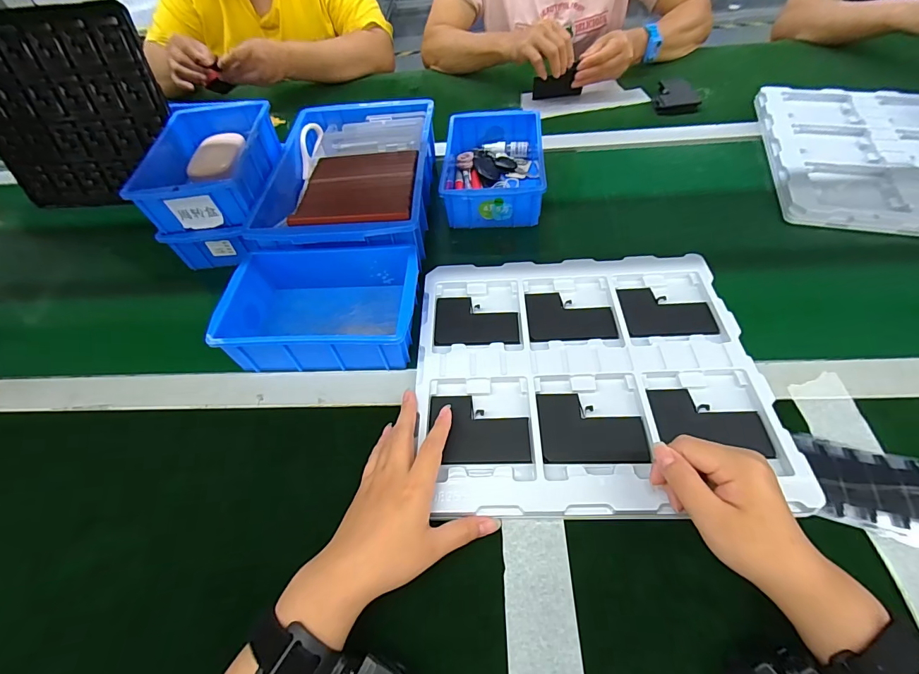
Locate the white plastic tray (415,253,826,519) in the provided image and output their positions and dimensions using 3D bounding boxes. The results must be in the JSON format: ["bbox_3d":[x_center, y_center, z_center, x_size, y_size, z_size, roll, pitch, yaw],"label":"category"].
[{"bbox_3d":[0.120,0.027,0.407,0.316,0.012,0.280,-2,54,4],"label":"white plastic tray"}]

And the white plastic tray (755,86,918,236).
[{"bbox_3d":[0.580,-0.249,0.556,0.283,0.018,0.307,10,56,13],"label":"white plastic tray"}]

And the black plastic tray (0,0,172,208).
[{"bbox_3d":[-0.578,-0.323,0.602,0.308,0.243,0.018,0,29,6],"label":"black plastic tray"}]

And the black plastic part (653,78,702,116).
[{"bbox_3d":[0.366,-0.406,0.691,0.068,0.018,0.088,10,56,12],"label":"black plastic part"}]

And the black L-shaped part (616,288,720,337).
[{"bbox_3d":[0.216,-0.029,0.432,0.089,0.008,0.062,-2,54,4],"label":"black L-shaped part"}]

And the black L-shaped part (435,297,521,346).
[{"bbox_3d":[0.019,-0.018,0.447,0.089,0.005,0.066,-1,54,5],"label":"black L-shaped part"}]

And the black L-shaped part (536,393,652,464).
[{"bbox_3d":[0.118,0.080,0.370,0.090,0.004,0.066,-2,54,4],"label":"black L-shaped part"}]

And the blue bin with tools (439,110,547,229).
[{"bbox_3d":[0.047,-0.242,0.586,0.127,0.057,0.194,1,54,6],"label":"blue bin with tools"}]

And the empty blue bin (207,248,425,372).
[{"bbox_3d":[-0.143,-0.036,0.450,0.195,0.058,0.135,-2,54,4],"label":"empty blue bin"}]

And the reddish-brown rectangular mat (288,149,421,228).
[{"bbox_3d":[-0.122,-0.186,0.504,0.137,0.013,0.146,-2,54,4],"label":"reddish-brown rectangular mat"}]

